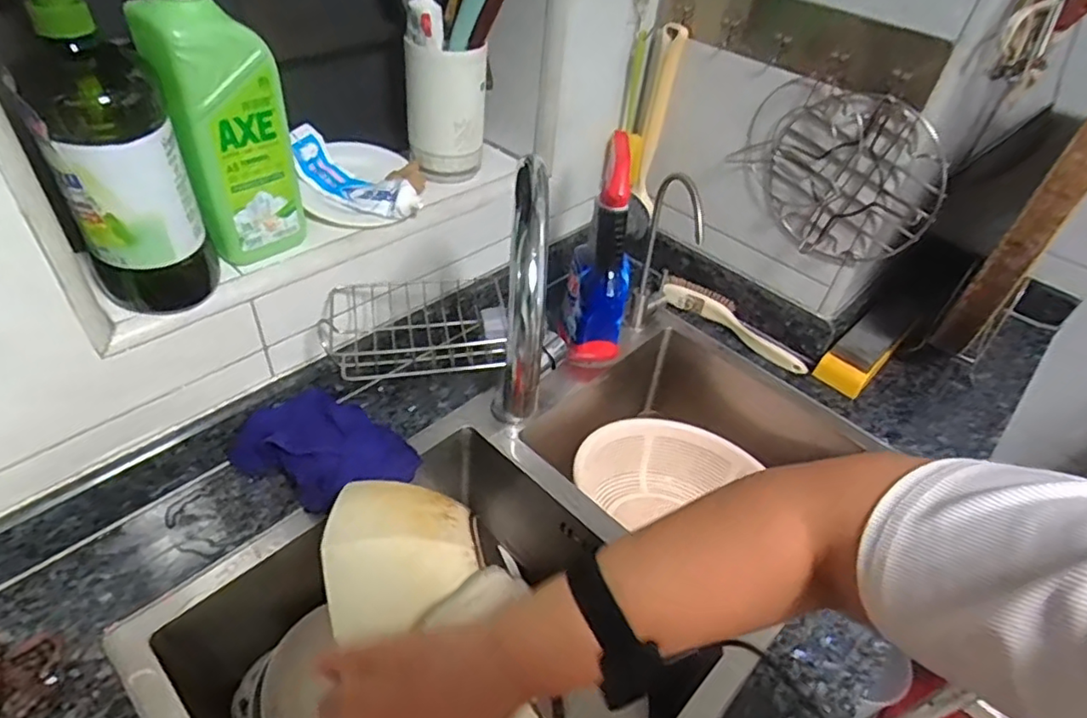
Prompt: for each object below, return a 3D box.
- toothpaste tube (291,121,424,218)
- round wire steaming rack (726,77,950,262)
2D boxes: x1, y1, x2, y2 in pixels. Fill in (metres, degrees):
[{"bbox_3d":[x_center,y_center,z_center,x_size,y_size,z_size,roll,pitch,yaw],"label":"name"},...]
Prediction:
[{"bbox_3d":[-0.210,-0.206,0.694,0.164,0.055,0.069,24,46,16],"label":"toothpaste tube"},{"bbox_3d":[0.352,-0.223,0.748,0.236,0.189,0.032,35,50,26],"label":"round wire steaming rack"}]

